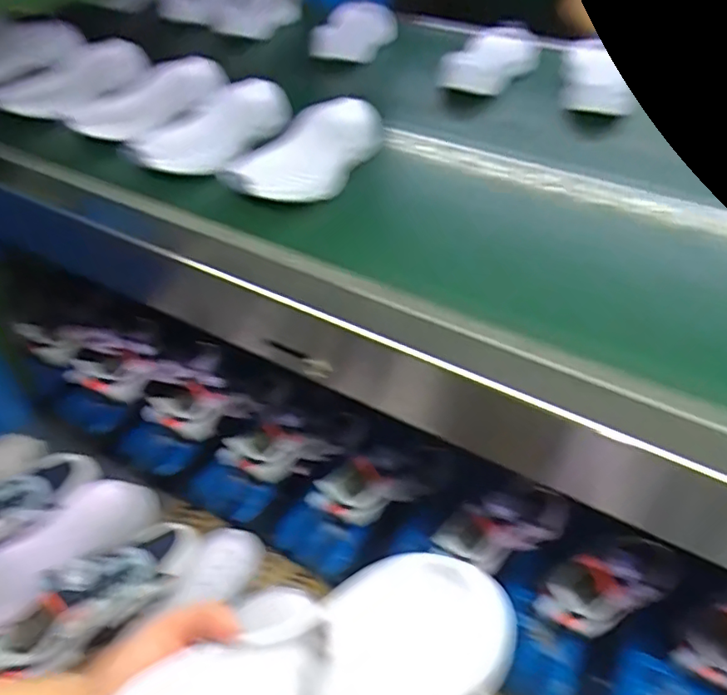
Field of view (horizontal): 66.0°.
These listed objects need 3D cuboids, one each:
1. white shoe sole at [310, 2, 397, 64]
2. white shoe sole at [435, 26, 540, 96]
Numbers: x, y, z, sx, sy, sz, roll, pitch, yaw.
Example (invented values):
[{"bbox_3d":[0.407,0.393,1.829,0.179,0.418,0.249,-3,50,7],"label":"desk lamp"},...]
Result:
[{"bbox_3d":[-0.006,-0.461,0.803,0.097,0.034,0.236,9,45,9],"label":"white shoe sole"},{"bbox_3d":[0.173,-0.377,0.734,0.081,0.033,0.179,28,51,25],"label":"white shoe sole"}]

